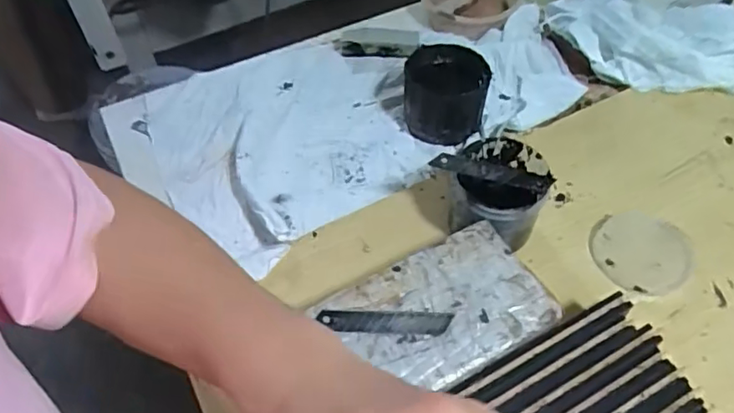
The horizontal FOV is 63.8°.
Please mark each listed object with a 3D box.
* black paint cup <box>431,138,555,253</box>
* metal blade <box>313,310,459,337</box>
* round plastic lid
[{"bbox_3d":[0.115,-0.008,0.524,0.081,0.080,0.085,-2,53,2],"label":"black paint cup"},{"bbox_3d":[0.013,0.084,0.428,0.093,0.005,0.016,2,53,3],"label":"metal blade"},{"bbox_3d":[0.244,0.041,0.529,0.085,0.011,0.082,-2,53,2],"label":"round plastic lid"}]

